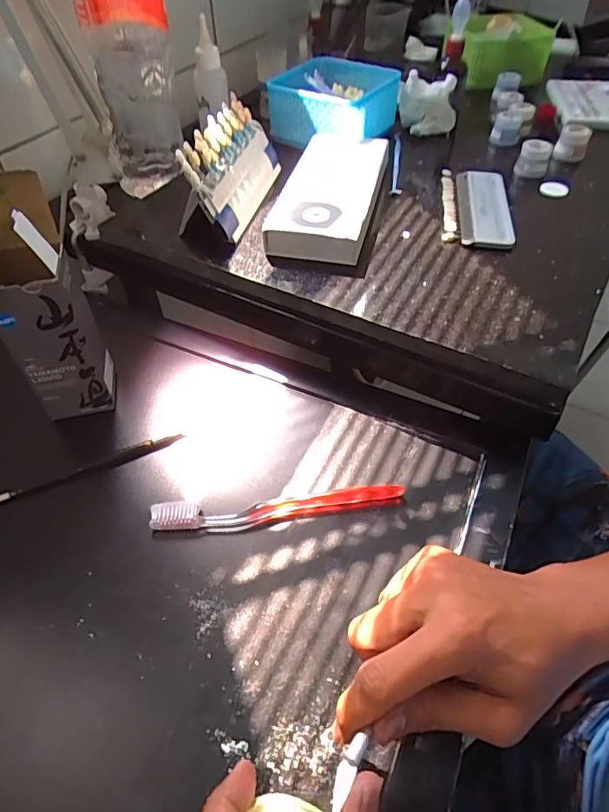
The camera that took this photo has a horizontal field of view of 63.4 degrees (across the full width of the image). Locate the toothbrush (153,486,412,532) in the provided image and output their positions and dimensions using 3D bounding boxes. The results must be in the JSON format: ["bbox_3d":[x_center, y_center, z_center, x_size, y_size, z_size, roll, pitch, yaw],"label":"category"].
[{"bbox_3d":[-0.019,0.077,0.372,0.188,0.012,0.018,-4,49,-3],"label":"toothbrush"}]

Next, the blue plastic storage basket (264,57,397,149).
[{"bbox_3d":[0.038,-0.388,0.632,0.137,0.061,0.140,19,52,16],"label":"blue plastic storage basket"}]

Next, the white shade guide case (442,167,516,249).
[{"bbox_3d":[0.180,-0.214,0.520,0.067,0.015,0.146,7,49,7],"label":"white shade guide case"}]

